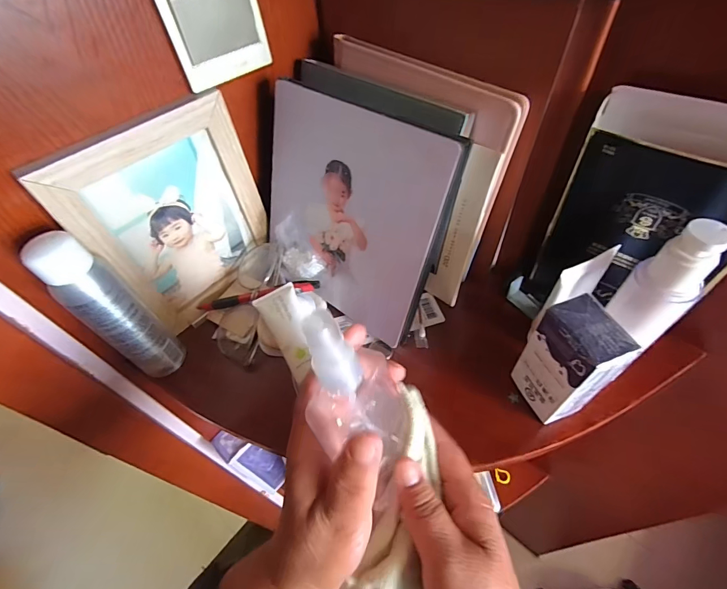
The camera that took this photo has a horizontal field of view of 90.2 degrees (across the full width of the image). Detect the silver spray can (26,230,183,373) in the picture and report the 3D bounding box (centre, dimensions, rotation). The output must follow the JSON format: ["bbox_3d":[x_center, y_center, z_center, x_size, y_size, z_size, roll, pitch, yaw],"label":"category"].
[{"bbox_3d":[-0.216,0.017,0.318,0.033,0.163,0.043,30,60,26],"label":"silver spray can"}]

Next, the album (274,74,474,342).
[{"bbox_3d":[-0.020,-0.074,0.352,0.201,0.195,0.030,35,38,25],"label":"album"}]

